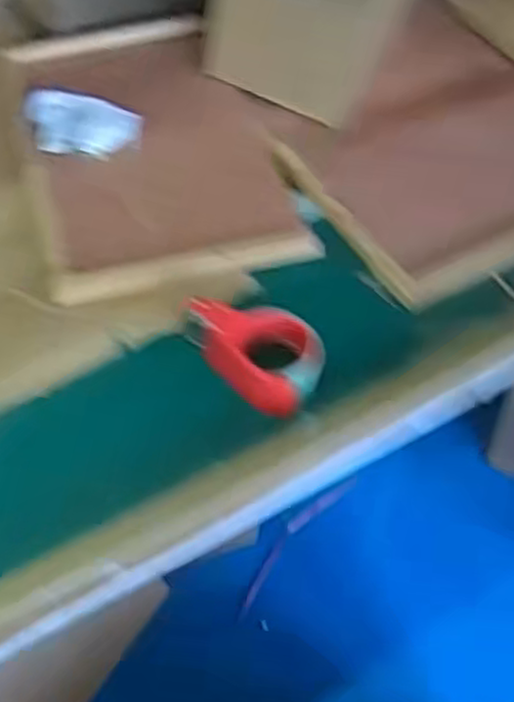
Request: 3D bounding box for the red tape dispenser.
[{"bbox_3d":[-0.012,-0.007,0.775,0.162,0.045,0.101,34,58,23],"label":"red tape dispenser"}]

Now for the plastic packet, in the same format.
[{"bbox_3d":[-0.228,-0.299,0.995,0.147,0.028,0.106,7,52,4],"label":"plastic packet"}]

